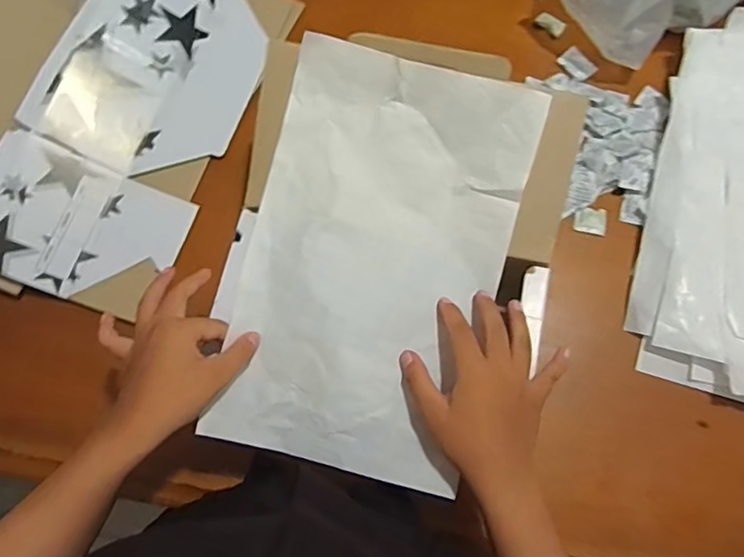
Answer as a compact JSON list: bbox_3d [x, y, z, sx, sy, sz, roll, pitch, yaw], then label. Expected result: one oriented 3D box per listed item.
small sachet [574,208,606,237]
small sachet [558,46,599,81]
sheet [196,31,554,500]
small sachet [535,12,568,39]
[{"bbox_3d":[0.239,-0.062,0.617,0.034,0.008,0.029,5,73,2],"label":"small sachet"},{"bbox_3d":[0.244,-0.255,0.672,0.033,0.008,0.044,-35,76,-10],"label":"small sachet"},{"bbox_3d":[0.001,-0.015,0.456,0.206,0.072,0.323,15,74,5],"label":"sheet"},{"bbox_3d":[0.218,-0.310,0.686,0.035,0.013,0.022,39,77,11],"label":"small sachet"}]

